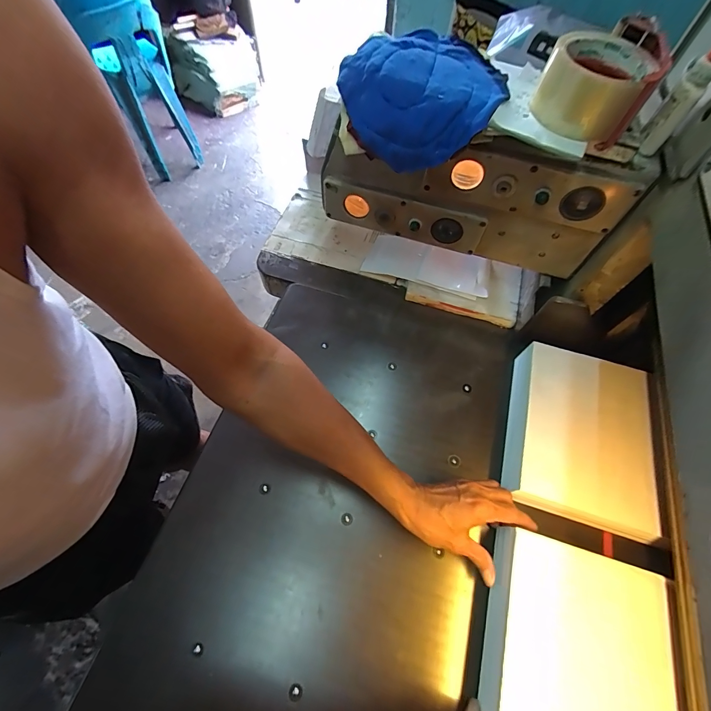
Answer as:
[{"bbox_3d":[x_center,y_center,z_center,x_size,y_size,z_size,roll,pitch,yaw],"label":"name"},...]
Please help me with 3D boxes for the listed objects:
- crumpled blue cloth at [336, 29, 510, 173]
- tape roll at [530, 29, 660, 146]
[{"bbox_3d":[0.070,-0.283,0.378,0.174,0.061,0.150,32,66,14],"label":"crumpled blue cloth"},{"bbox_3d":[0.224,-0.258,0.331,0.088,0.053,0.099,25,64,11],"label":"tape roll"}]

